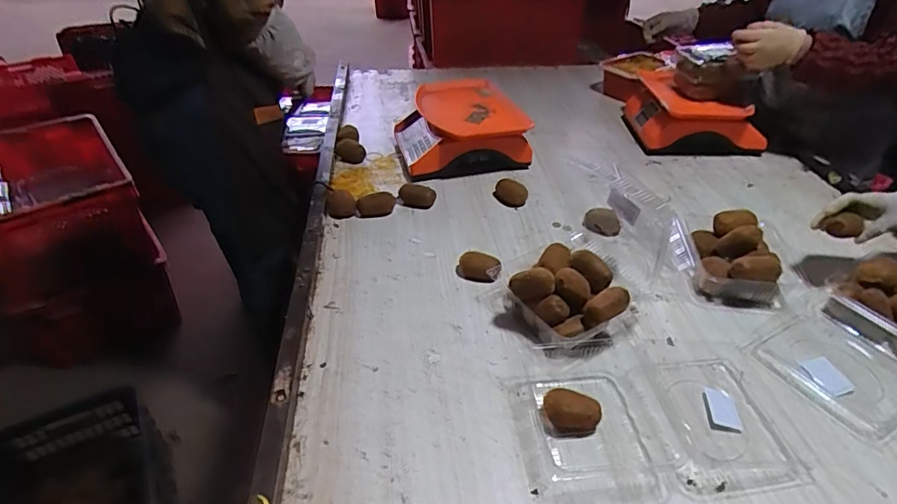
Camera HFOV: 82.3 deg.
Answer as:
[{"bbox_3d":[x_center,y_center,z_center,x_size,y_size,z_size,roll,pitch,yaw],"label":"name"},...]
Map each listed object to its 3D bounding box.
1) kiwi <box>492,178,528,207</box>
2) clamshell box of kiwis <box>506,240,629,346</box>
[{"bbox_3d":[0.134,-0.133,1.134,0.048,0.044,0.087,-19,41,-22],"label":"kiwi"},{"bbox_3d":[0.193,0.075,0.805,0.152,0.102,0.155,-26,44,-31],"label":"clamshell box of kiwis"}]

